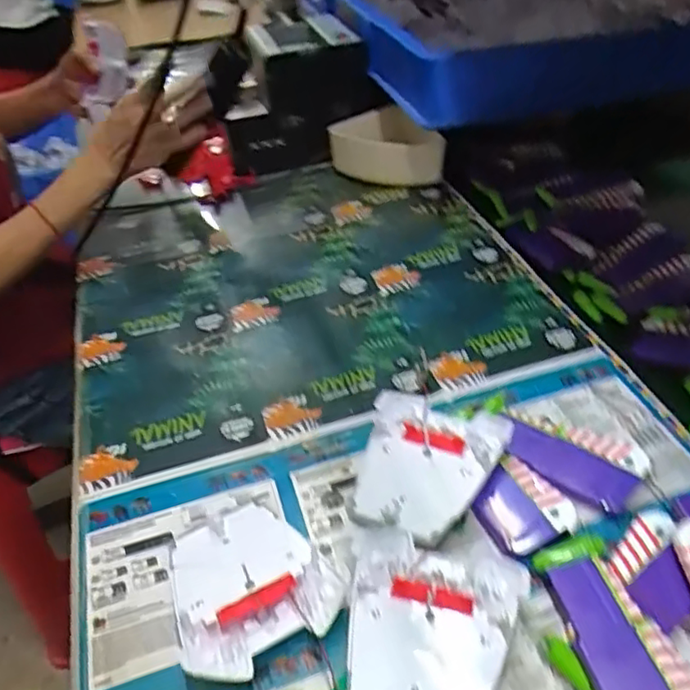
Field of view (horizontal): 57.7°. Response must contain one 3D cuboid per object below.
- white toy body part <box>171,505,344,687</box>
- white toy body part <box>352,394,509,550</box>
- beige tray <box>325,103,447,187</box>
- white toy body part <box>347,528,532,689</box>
[{"bbox_3d":[-0.061,0.148,0.393,0.093,0.023,0.103,-23,45,-19],"label":"white toy body part"},{"bbox_3d":[0.051,0.083,0.447,0.099,0.031,0.112,22,48,27],"label":"white toy body part"},{"bbox_3d":[0.055,-0.246,0.794,0.141,0.068,0.109,3,42,9],"label":"beige tray"},{"bbox_3d":[0.046,0.164,0.358,0.095,0.029,0.107,11,44,17],"label":"white toy body part"}]

